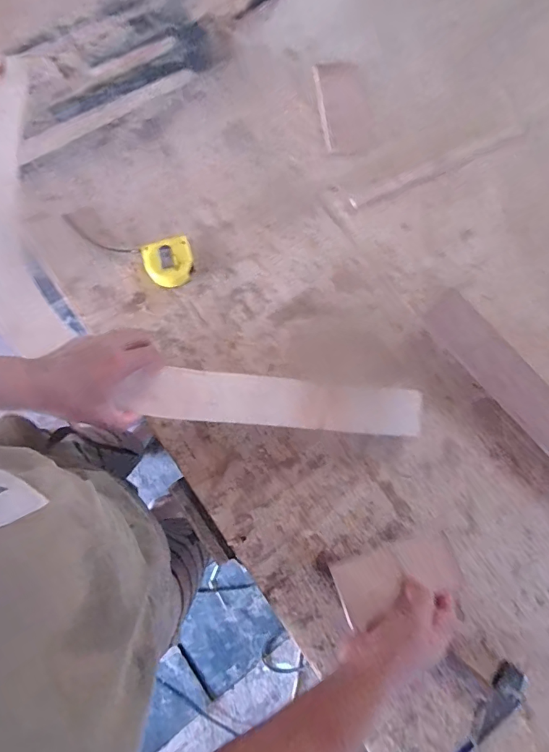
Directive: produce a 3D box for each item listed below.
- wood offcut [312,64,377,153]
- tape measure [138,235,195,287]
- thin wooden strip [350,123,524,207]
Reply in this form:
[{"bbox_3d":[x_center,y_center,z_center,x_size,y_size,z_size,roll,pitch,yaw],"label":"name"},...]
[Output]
[{"bbox_3d":[0.110,-0.423,0.689,0.077,0.007,0.155,-9,79,0],"label":"wood offcut"},{"bbox_3d":[-0.152,-0.164,0.630,0.068,0.029,0.061,-18,79,-2],"label":"tape measure"},{"bbox_3d":[0.253,-0.328,0.681,0.297,0.004,0.021,-25,80,-3],"label":"thin wooden strip"}]

